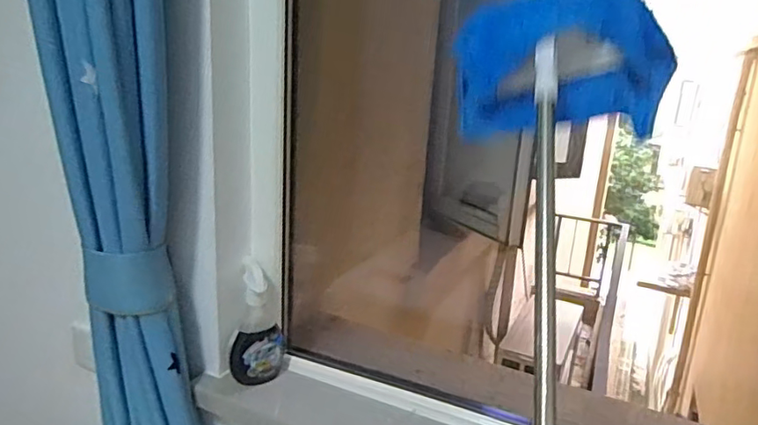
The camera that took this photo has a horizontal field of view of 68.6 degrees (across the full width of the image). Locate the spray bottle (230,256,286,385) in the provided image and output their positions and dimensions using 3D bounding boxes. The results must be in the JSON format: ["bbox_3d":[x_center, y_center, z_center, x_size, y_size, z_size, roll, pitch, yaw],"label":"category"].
[{"bbox_3d":[-0.191,0.174,0.880,0.081,0.175,0.082,1,15,-7],"label":"spray bottle"}]

